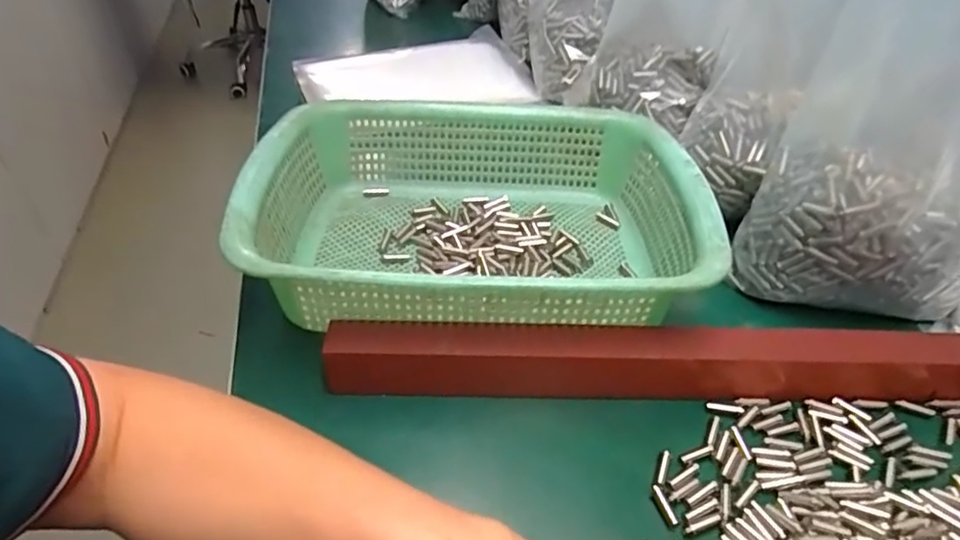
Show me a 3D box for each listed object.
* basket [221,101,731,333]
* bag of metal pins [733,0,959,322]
[{"bbox_3d":[-0.002,-0.040,0.420,0.291,0.088,0.219,1,42,0],"label":"basket"},{"bbox_3d":[0.265,-0.073,0.376,0.138,0.193,0.112,26,47,25],"label":"bag of metal pins"}]

